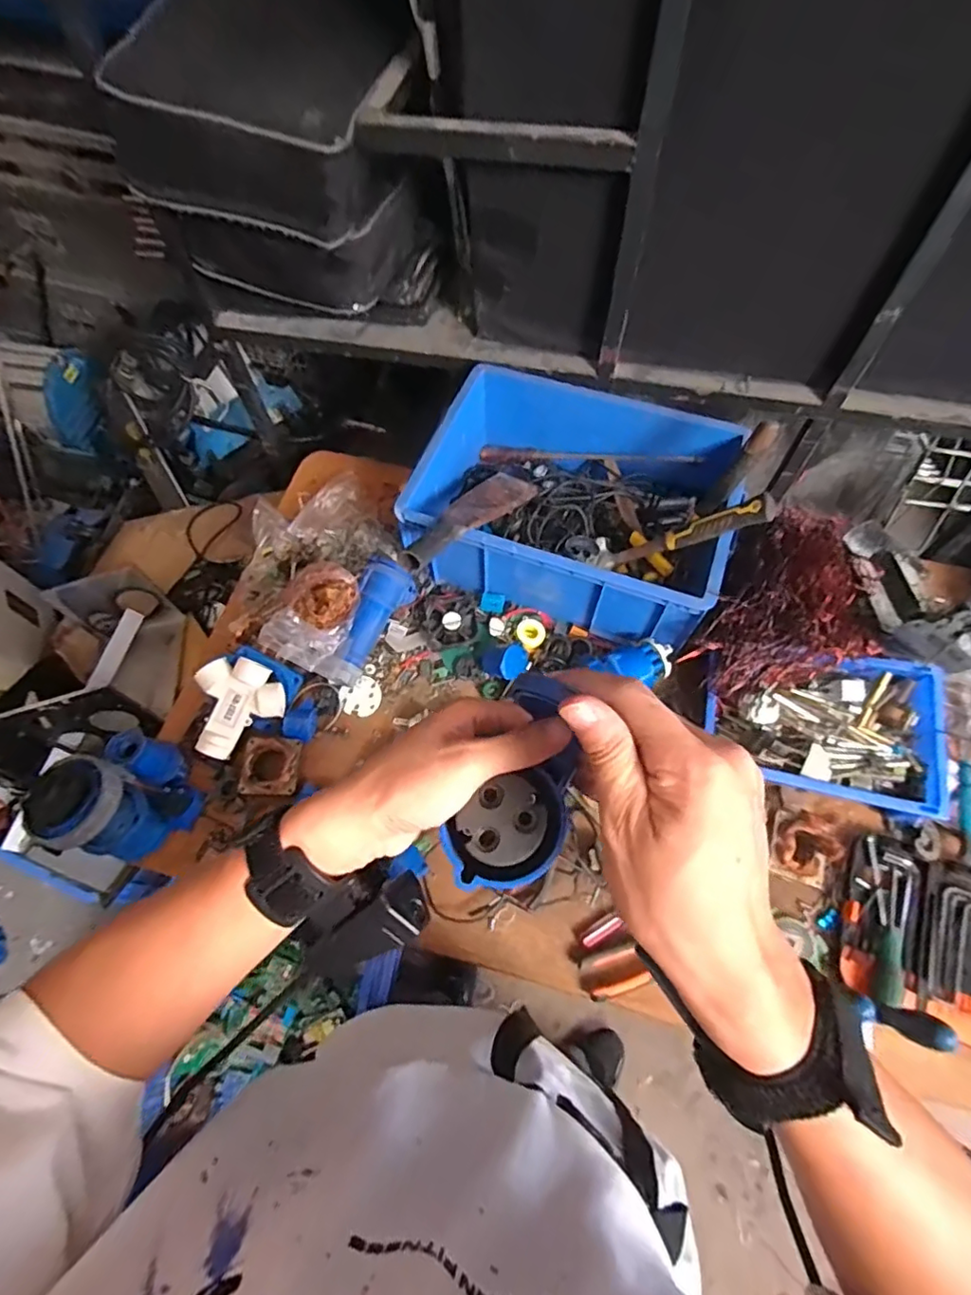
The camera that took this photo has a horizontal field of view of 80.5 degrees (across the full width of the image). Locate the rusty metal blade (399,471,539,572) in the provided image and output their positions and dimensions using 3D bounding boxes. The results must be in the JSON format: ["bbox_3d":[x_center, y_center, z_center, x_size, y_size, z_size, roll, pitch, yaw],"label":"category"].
[{"bbox_3d":[-0.018,-0.202,0.872,0.083,0.032,0.352,25,38,12],"label":"rusty metal blade"}]

